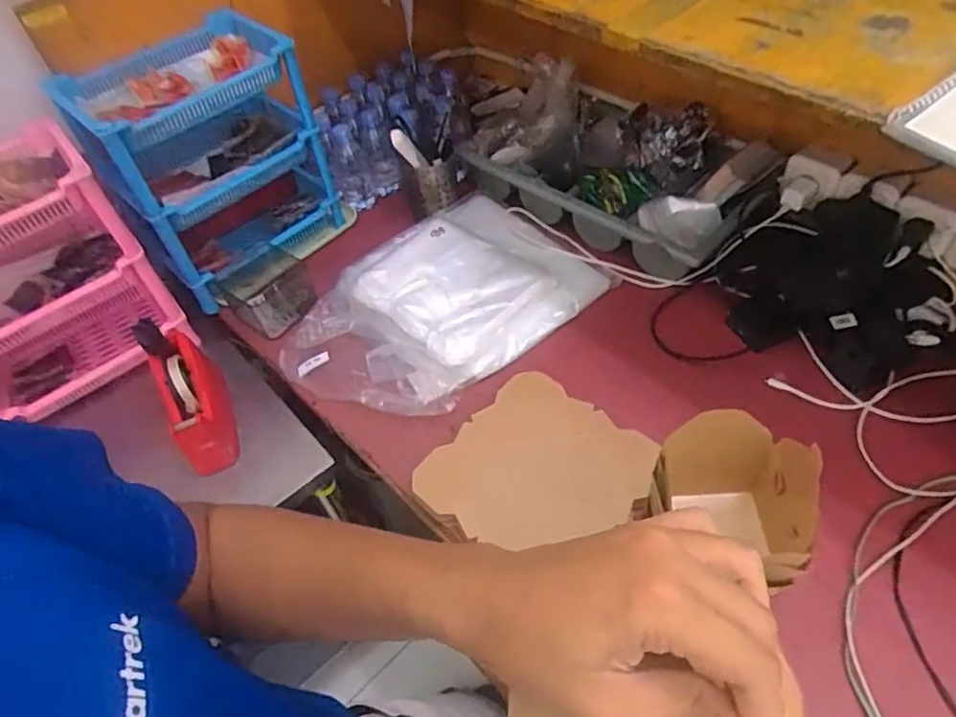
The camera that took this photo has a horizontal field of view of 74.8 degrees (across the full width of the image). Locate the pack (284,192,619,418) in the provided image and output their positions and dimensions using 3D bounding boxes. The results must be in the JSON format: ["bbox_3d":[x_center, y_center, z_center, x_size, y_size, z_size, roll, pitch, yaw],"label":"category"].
[{"bbox_3d":[-0.066,-0.089,0.990,0.476,0.053,0.329,-36,56,-22],"label":"pack"}]

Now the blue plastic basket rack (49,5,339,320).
[{"bbox_3d":[-0.413,-0.313,0.990,0.189,0.302,0.305,36,62,30],"label":"blue plastic basket rack"}]

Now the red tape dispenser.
[{"bbox_3d":[-0.414,0.037,0.890,0.083,0.091,0.254,-26,68,-15],"label":"red tape dispenser"}]

